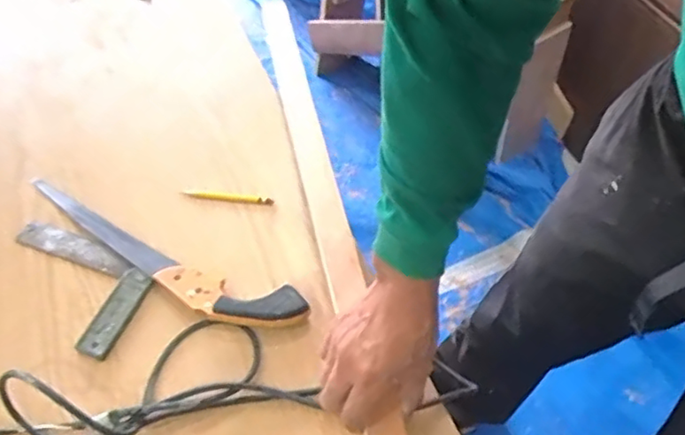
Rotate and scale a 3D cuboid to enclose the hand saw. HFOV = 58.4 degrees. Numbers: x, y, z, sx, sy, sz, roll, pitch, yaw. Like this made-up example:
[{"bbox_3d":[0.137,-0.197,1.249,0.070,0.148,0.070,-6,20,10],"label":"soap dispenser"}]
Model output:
[{"bbox_3d":[-0.216,0.042,0.707,0.376,0.021,0.068,24,57,16],"label":"hand saw"}]

